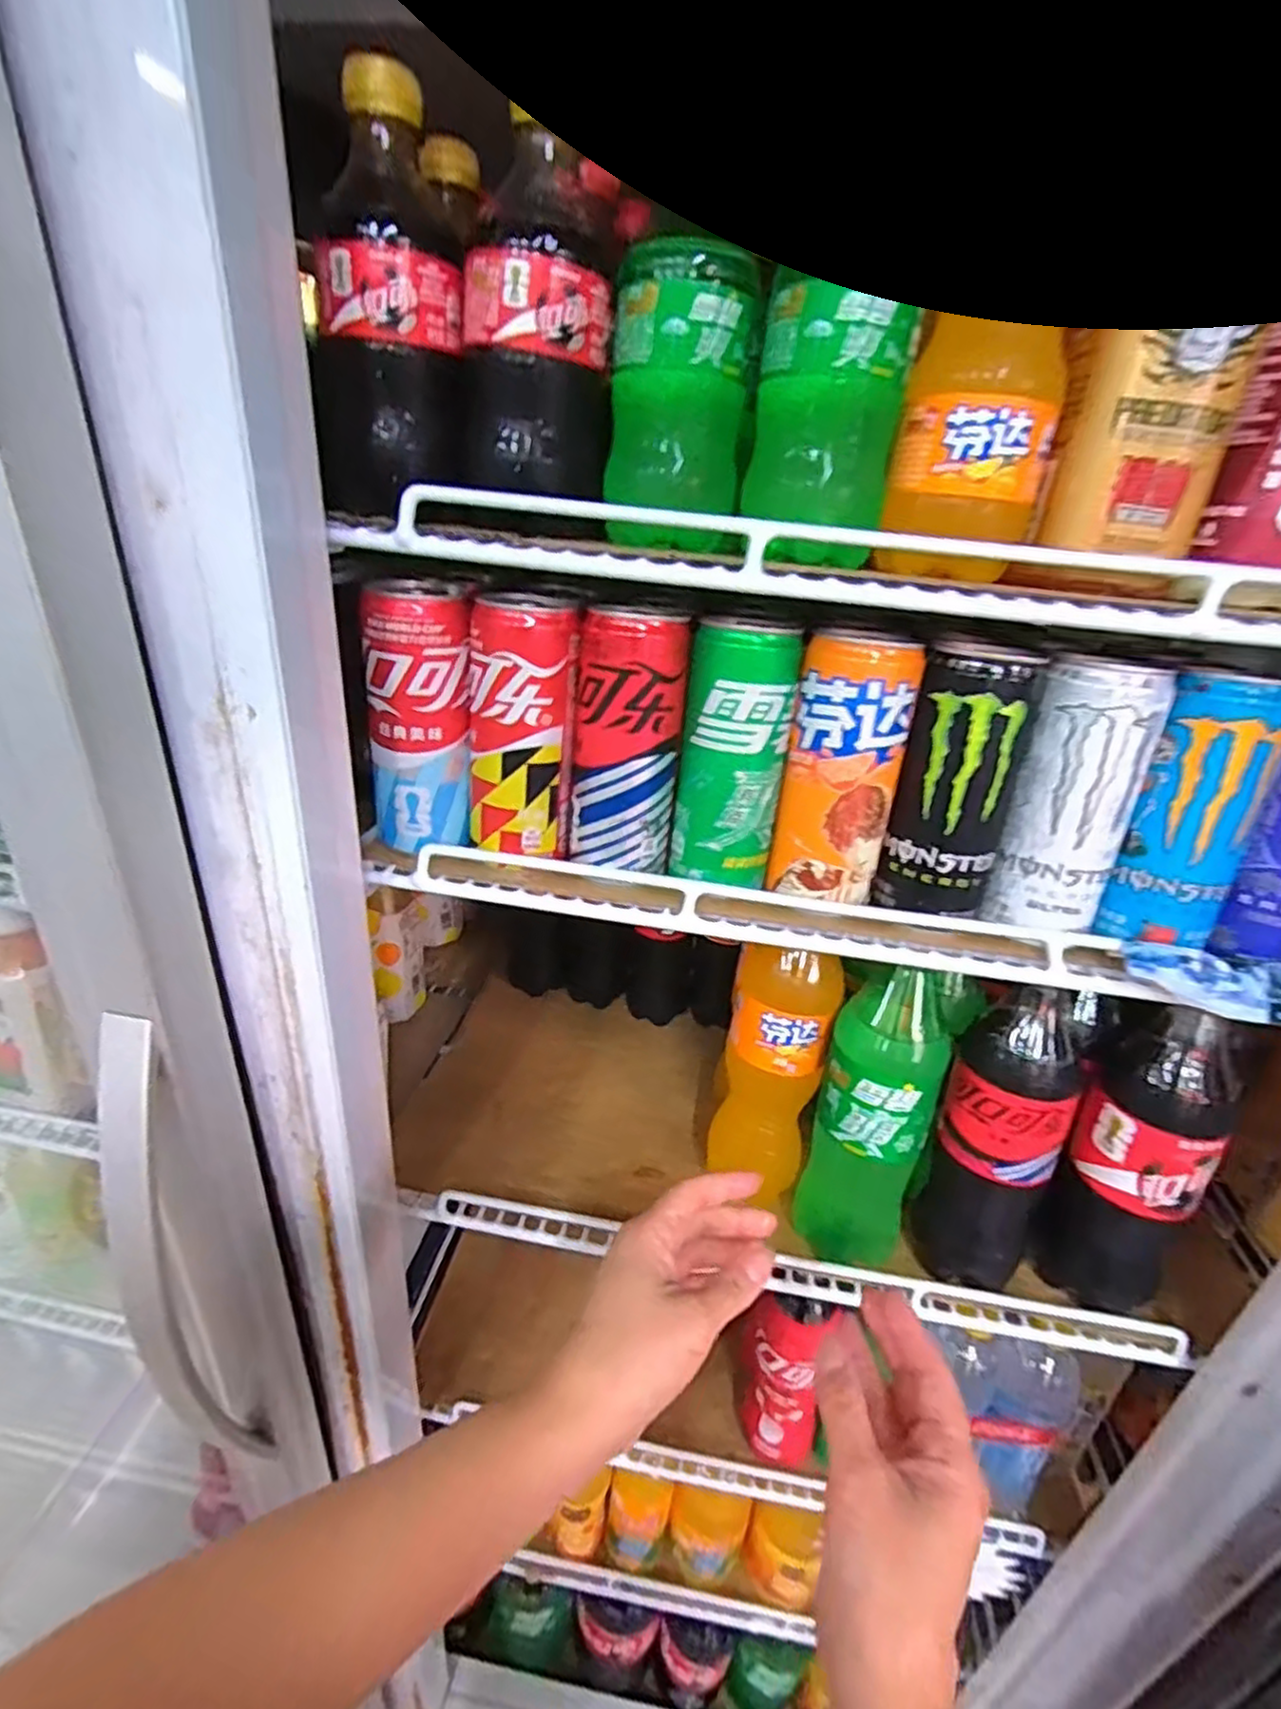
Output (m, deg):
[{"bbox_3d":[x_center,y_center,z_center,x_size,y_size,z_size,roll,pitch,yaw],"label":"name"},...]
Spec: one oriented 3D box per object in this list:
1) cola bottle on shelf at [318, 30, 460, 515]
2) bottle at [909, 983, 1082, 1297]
[{"bbox_3d":[-0.109,-0.233,0.308,0.060,0.153,0.063,-3,28,-16],"label":"cola bottle on shelf"},{"bbox_3d":[0.236,0.196,0.478,0.076,0.235,0.065,24,32,33],"label":"bottle"}]

